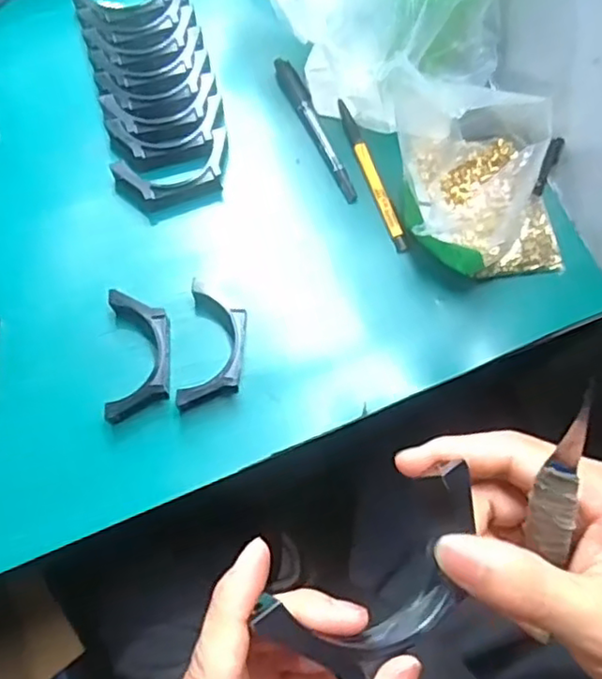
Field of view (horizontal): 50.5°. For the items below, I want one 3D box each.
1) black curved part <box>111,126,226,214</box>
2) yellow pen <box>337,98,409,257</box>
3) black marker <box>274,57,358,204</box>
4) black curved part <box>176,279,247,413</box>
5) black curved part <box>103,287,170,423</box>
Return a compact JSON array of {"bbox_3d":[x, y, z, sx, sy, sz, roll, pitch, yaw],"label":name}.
[{"bbox_3d":[-0.096,-0.125,0.498,0.093,0.028,0.044,-20,74,-7],"label":"black curved part"},{"bbox_3d":[0.056,-0.131,0.506,0.012,0.007,0.138,-19,74,-6],"label":"yellow pen"},{"bbox_3d":[0.012,-0.171,0.515,0.016,0.011,0.139,-26,75,-8],"label":"black marker"},{"bbox_3d":[-0.061,0.007,0.451,0.039,0.021,0.089,6,73,1],"label":"black curved part"},{"bbox_3d":[-0.114,0.012,0.450,0.041,0.023,0.090,-3,73,-2],"label":"black curved part"}]

